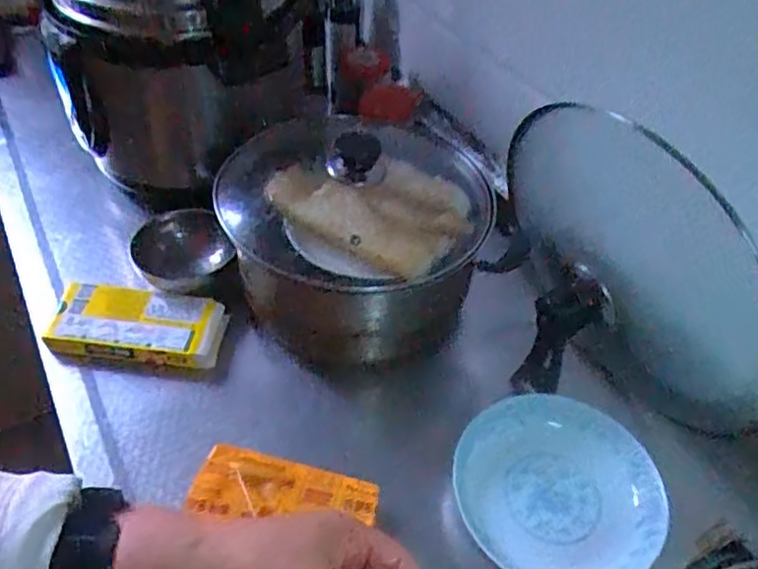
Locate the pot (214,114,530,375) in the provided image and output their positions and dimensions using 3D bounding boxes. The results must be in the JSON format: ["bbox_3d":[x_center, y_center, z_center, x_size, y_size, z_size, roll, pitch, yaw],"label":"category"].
[{"bbox_3d":[-0.019,-0.050,0.614,0.226,0.181,0.219,2,47,-2],"label":"pot"}]

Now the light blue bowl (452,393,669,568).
[{"bbox_3d":[0.150,0.173,0.533,0.164,0.032,0.158,2,47,-2],"label":"light blue bowl"}]

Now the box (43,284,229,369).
[{"bbox_3d":[-0.244,0.041,0.636,0.170,0.030,0.077,6,47,2],"label":"box"}]

